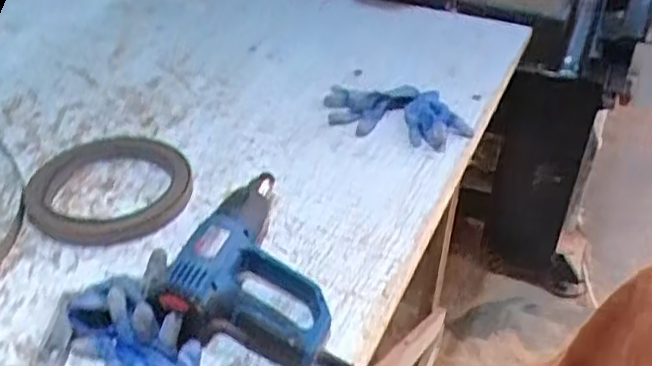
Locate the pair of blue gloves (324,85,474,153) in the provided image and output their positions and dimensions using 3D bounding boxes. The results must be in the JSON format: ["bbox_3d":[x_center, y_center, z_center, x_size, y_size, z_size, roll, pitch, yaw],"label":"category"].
[{"bbox_3d":[0.092,-0.101,0.948,0.227,0.044,0.082,13,39,18],"label":"pair of blue gloves"}]

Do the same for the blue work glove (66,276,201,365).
[{"bbox_3d":[-0.192,0.168,0.683,0.116,0.054,0.174,-16,39,-18],"label":"blue work glove"}]

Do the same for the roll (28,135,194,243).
[{"bbox_3d":[-0.291,0.003,0.907,0.228,0.028,0.206,27,45,33],"label":"roll"}]

